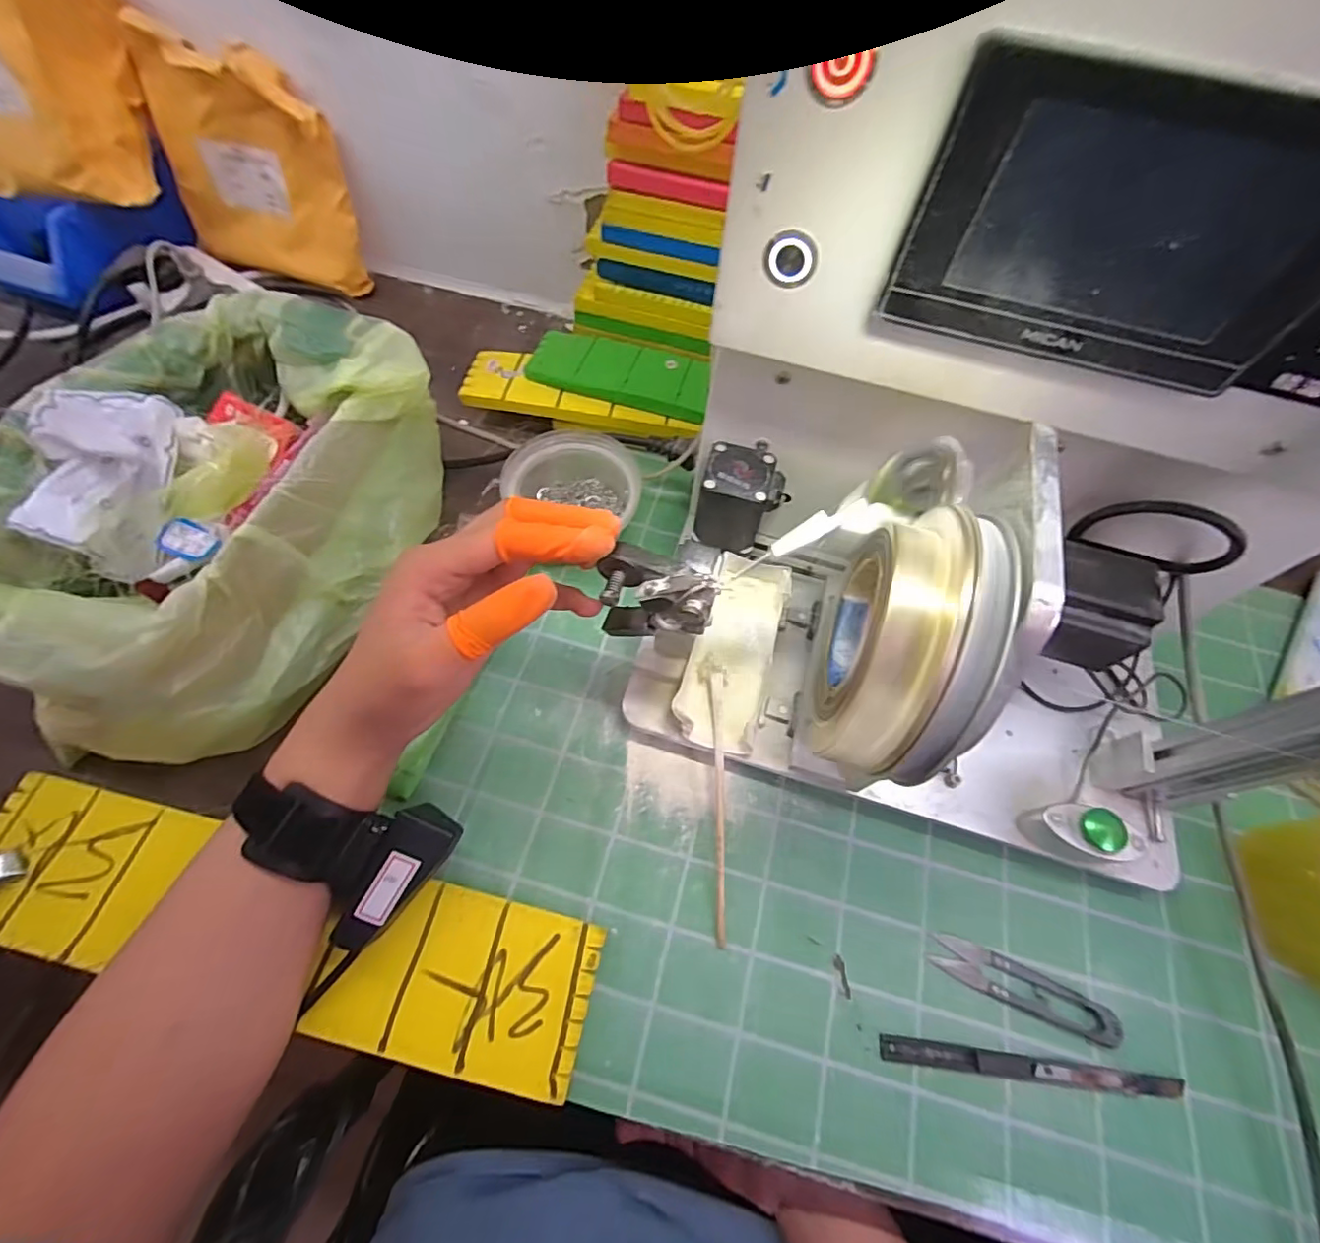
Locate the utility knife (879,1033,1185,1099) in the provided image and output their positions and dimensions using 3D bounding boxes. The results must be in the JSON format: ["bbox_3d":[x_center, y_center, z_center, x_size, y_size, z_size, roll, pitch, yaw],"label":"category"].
[{"bbox_3d":[0.198,0.237,0.299,0.159,0.006,0.012,8,62,0],"label":"utility knife"}]

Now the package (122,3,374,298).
[{"bbox_3d":[-0.354,-0.393,0.499,0.171,0.169,0.045,18,55,-6],"label":"package"}]

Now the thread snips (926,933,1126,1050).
[{"bbox_3d":[0.206,0.206,0.317,0.097,0.011,0.023,23,63,8],"label":"thread snips"}]

